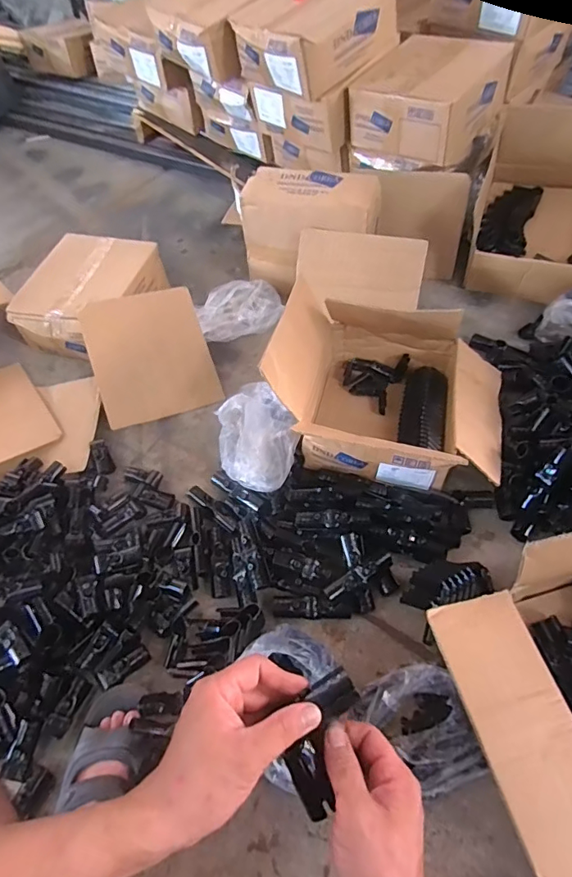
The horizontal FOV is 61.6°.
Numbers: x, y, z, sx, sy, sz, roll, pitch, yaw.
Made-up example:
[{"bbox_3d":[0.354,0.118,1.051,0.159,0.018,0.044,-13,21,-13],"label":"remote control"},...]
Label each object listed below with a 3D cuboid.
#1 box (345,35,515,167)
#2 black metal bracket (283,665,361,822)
[{"bbox_3d":[0.365,-0.861,1.215,0.282,0.153,0.336,28,60,23],"label":"box"},{"bbox_3d":[0.027,0.245,0.392,0.042,0.025,0.106,14,72,14],"label":"black metal bracket"}]

